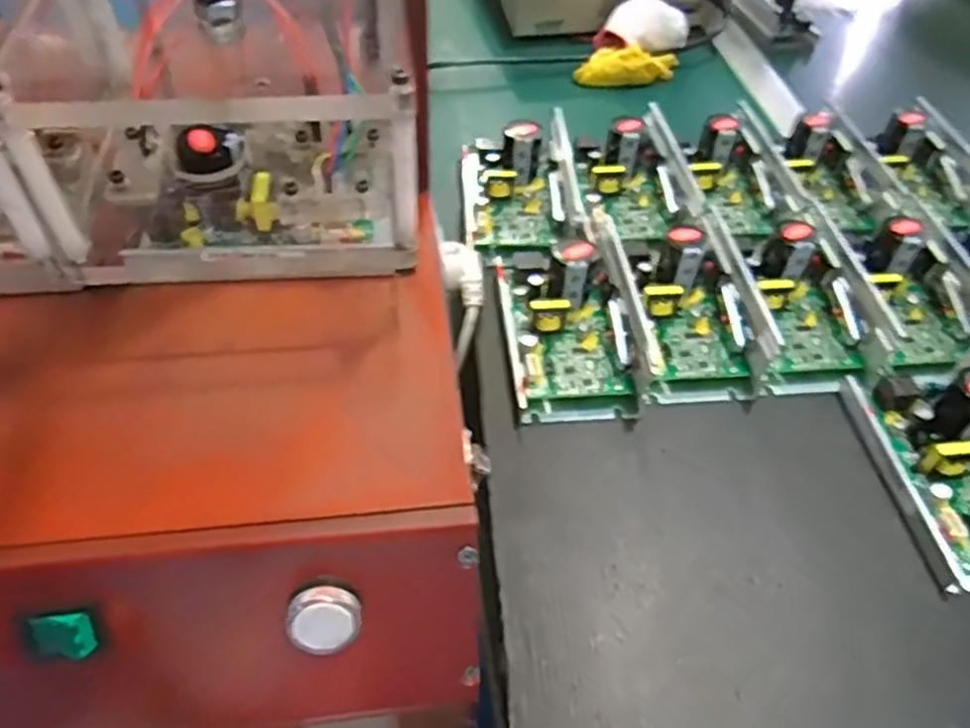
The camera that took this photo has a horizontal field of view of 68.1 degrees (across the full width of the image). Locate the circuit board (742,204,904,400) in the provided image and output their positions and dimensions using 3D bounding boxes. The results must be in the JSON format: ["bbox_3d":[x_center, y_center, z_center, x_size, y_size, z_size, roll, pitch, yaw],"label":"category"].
[{"bbox_3d":[0.208,-0.045,0.467,0.071,0.053,0.123,-8,52,-9],"label":"circuit board"}]

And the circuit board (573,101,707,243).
[{"bbox_3d":[0.111,-0.143,0.535,0.073,0.042,0.113,-5,52,-7],"label":"circuit board"}]

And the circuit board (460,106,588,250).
[{"bbox_3d":[0.023,-0.133,0.524,0.076,0.045,0.102,-3,51,-5],"label":"circuit board"}]

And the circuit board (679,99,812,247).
[{"bbox_3d":[0.194,-0.145,0.544,0.070,0.044,0.119,-4,51,-6],"label":"circuit board"}]

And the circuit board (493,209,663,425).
[{"bbox_3d":[0.056,-0.034,0.450,0.088,0.056,0.131,-3,51,-5],"label":"circuit board"}]

